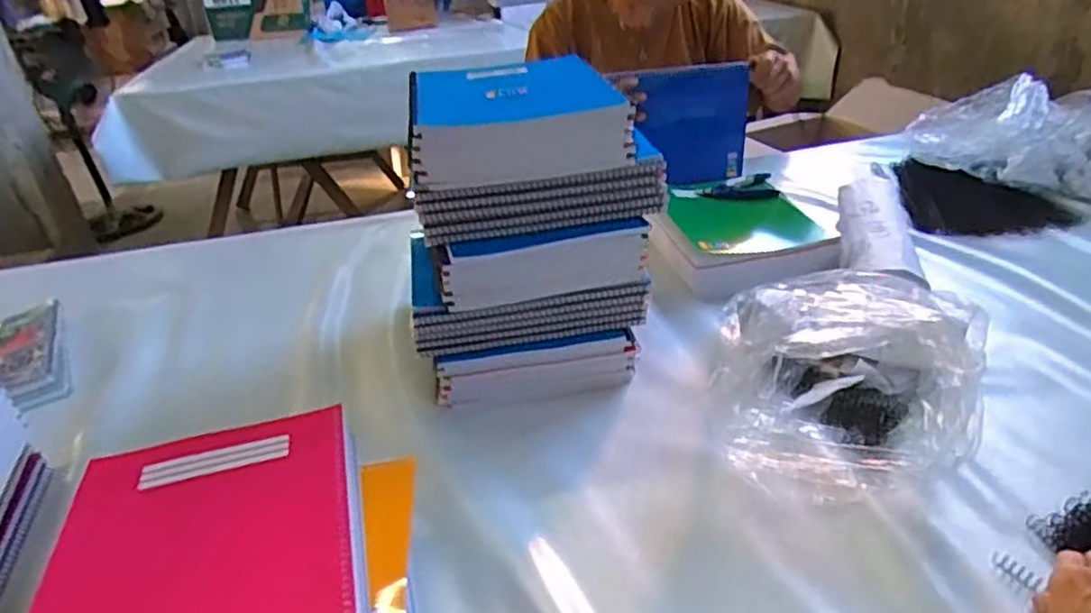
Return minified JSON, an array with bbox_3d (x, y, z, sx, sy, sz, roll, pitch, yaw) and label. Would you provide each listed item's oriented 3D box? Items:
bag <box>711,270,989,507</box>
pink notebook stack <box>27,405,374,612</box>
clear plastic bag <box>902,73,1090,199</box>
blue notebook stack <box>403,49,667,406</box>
[{"bbox_3d":[0.291,0.050,0.656,0.211,0.121,0.282,12,33,26],"label":"bag"},{"bbox_3d":[-0.233,0.181,0.484,0.209,0.049,0.259,-10,30,-11],"label":"pink notebook stack"},{"bbox_3d":[0.773,-0.269,1.099,0.357,0.134,0.194,9,32,21],"label":"clear plastic bag"},{"bbox_3d":[-0.021,-0.100,0.790,0.256,0.292,0.248,-6,29,-4],"label":"blue notebook stack"}]

